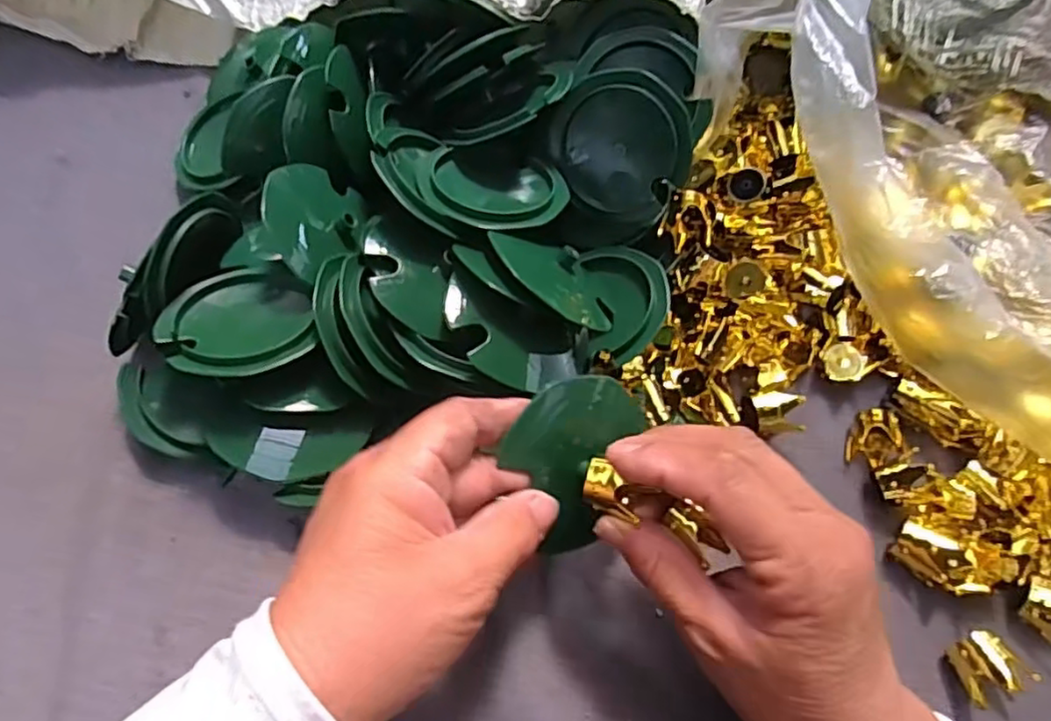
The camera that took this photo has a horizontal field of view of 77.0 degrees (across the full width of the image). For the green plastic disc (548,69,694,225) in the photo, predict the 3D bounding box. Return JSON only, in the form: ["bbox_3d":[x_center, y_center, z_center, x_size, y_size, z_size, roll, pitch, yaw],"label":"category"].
[{"bbox_3d":[0.050,-0.111,0.345,0.071,0.074,0.008,-13,15,31],"label":"green plastic disc"}]

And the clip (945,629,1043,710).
[{"bbox_3d":[0.205,0.137,0.294,0.021,0.022,0.025,-36,70,-22],"label":"clip"}]

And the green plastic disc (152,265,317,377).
[{"bbox_3d":[-0.131,-0.018,0.302,0.064,0.013,0.066,-7,44,-17],"label":"green plastic disc"}]

